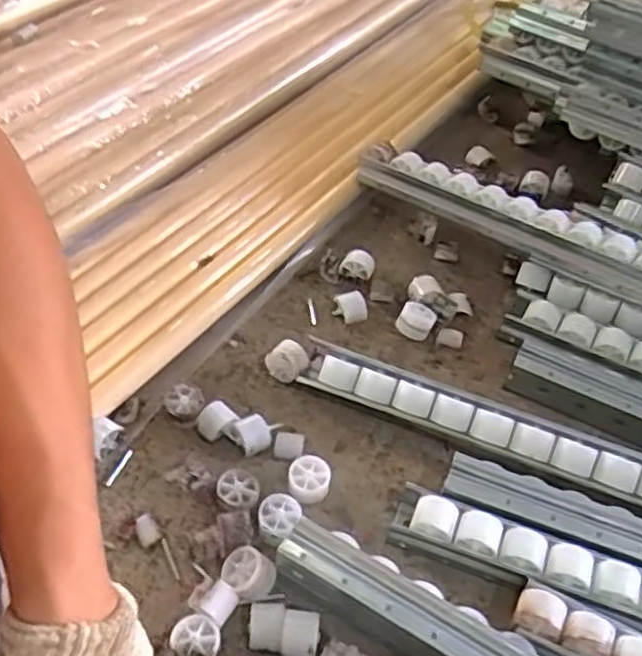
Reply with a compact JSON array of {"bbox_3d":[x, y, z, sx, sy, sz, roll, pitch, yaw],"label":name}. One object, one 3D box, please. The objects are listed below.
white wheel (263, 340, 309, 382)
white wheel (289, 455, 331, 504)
[{"bbox_3d":[-0.031,0.031,0.709,0.036,0.030,0.029,33,53,22],"label":"white wheel"},{"bbox_3d":[-0.010,0.130,0.626,0.034,0.024,0.038,-4,49,-8],"label":"white wheel"}]

